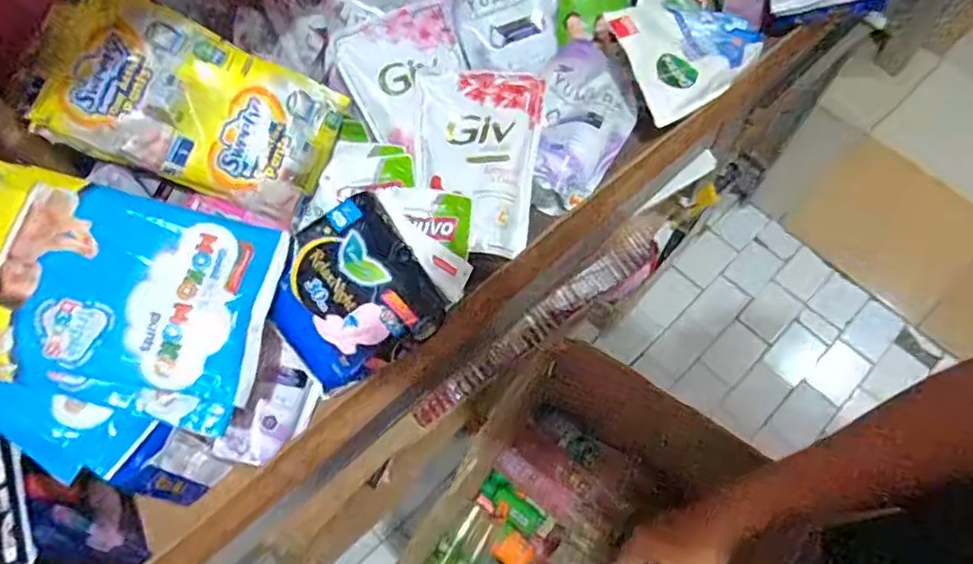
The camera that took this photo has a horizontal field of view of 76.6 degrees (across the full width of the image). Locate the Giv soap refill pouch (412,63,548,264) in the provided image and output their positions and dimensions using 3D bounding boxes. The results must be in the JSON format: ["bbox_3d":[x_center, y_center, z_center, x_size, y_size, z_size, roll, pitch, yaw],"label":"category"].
[{"bbox_3d":[-0.008,-0.124,0.625,0.123,0.025,0.189,3,77,-3],"label":"Giv soap refill pouch"}]

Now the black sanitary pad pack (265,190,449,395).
[{"bbox_3d":[-0.113,0.010,0.511,0.123,0.034,0.125,-36,84,-5],"label":"black sanitary pad pack"}]

